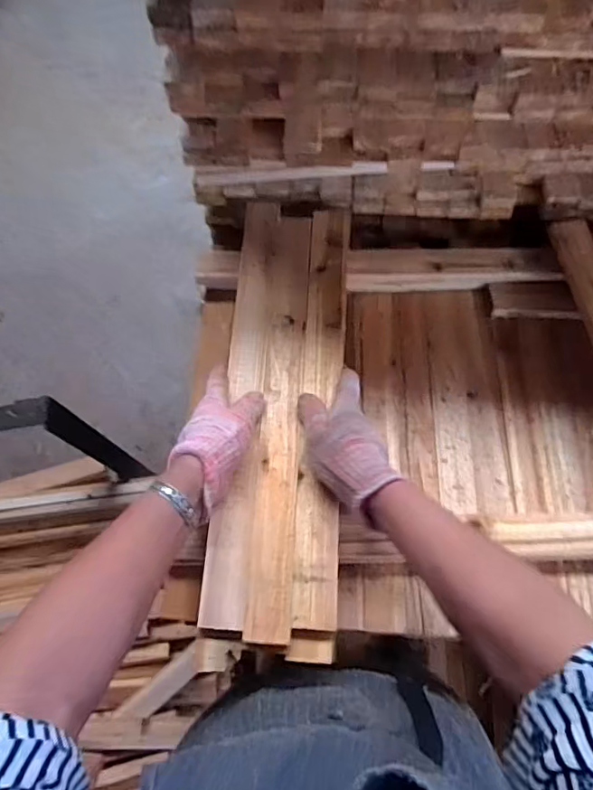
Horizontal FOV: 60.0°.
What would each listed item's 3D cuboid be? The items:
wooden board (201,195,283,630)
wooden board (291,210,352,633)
[{"bbox_3d":[-0.056,-0.014,0.563,0.043,0.009,0.491,2,66,3],"label":"wooden board"},{"bbox_3d":[0.030,-0.009,0.571,0.047,0.025,0.491,3,66,3],"label":"wooden board"}]

